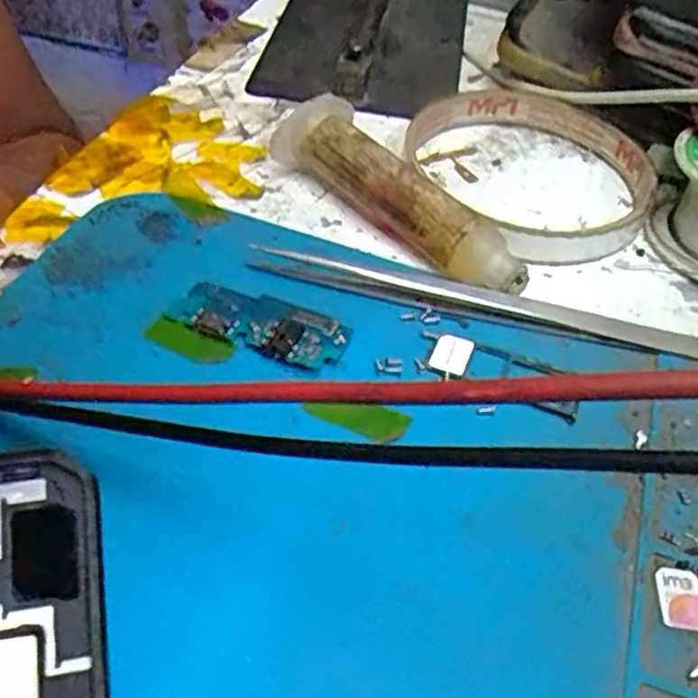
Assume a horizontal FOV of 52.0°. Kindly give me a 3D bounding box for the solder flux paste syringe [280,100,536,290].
[{"bbox_3d":[0.014,-0.045,0.213,0.016,0.023,0.092,-34,58,-30],"label":"solder flux paste syringe"}]

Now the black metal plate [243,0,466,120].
[{"bbox_3d":[0.008,-0.138,0.305,0.079,0.014,0.136,8,47,3],"label":"black metal plate"}]

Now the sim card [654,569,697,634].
[{"bbox_3d":[0.066,0.050,0.143,0.009,0.004,0.012,2,56,2],"label":"sim card"}]

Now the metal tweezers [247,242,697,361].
[{"bbox_3d":[0.036,-0.012,0.193,0.125,0.008,0.009,11,47,6],"label":"metal tweezers"}]

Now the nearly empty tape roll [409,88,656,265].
[{"bbox_3d":[0.063,-0.062,0.241,0.075,0.012,0.090,-11,49,-15],"label":"nearly empty tape roll"}]

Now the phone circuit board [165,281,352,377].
[{"bbox_3d":[-0.023,-0.007,0.184,0.045,0.004,0.018,19,48,11],"label":"phone circuit board"}]

